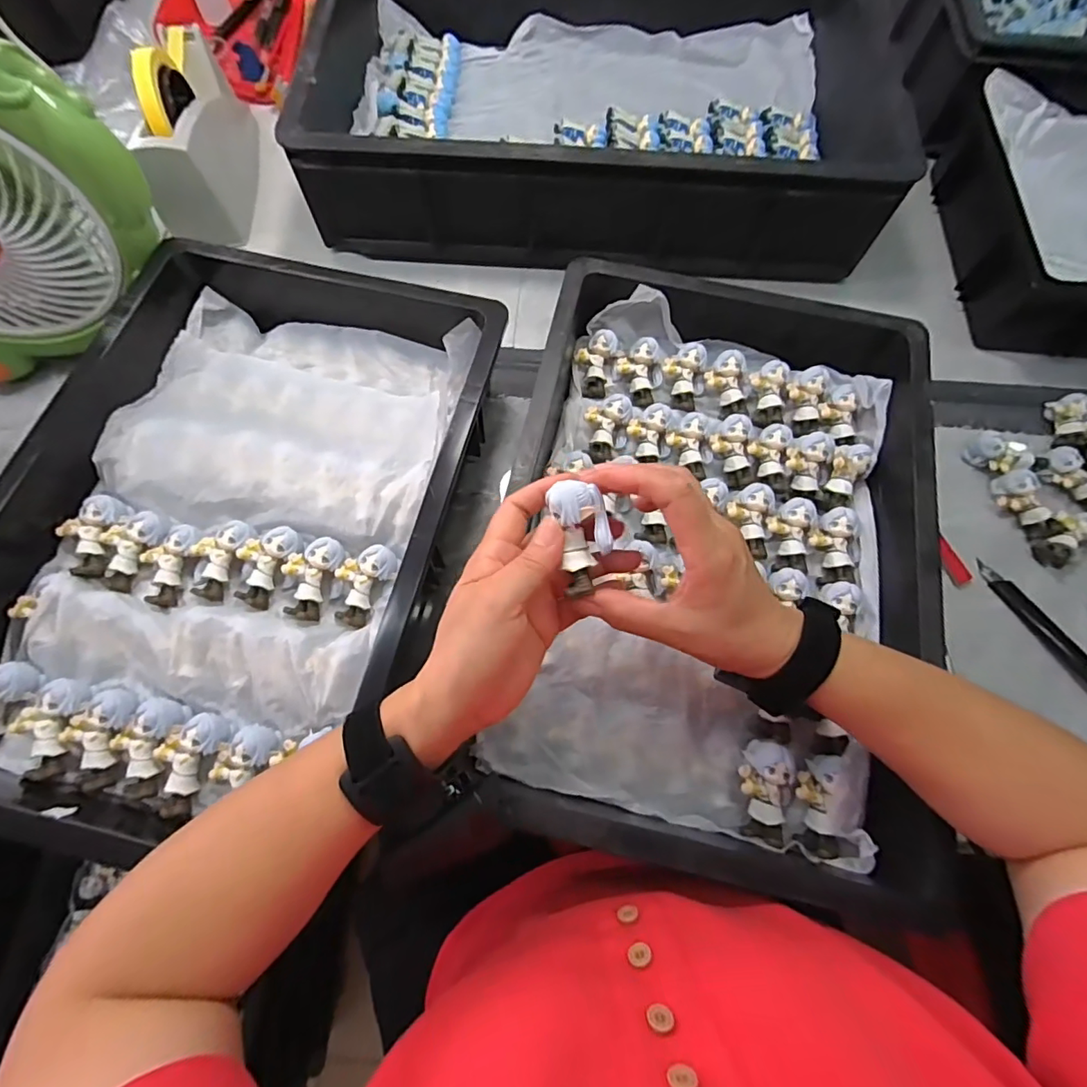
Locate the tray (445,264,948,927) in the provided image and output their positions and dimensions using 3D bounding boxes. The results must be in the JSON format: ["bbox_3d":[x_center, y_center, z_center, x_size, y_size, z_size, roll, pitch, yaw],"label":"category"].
[{"bbox_3d":[0.131,-0.013,0.399,0.301,0.088,0.448,12,70,3],"label":"tray"}]

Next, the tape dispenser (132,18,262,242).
[{"bbox_3d":[-0.367,-0.441,0.546,0.072,0.119,0.205,-7,70,-4],"label":"tape dispenser"}]

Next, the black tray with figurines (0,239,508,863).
[{"bbox_3d":[-0.233,-0.027,0.400,0.318,0.064,0.449,12,70,3],"label":"black tray with figurines"}]

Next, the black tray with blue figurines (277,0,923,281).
[{"bbox_3d":[0.059,-0.510,0.587,0.579,0.122,0.411,2,69,-1],"label":"black tray with blue figurines"}]

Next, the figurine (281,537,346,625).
[{"bbox_3d":[-0.176,0.028,0.395,0.037,0.026,0.062,12,70,3],"label":"figurine"}]

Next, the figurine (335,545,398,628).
[{"bbox_3d":[-0.139,0.029,0.394,0.038,0.023,0.061,27,71,8],"label":"figurine"}]

